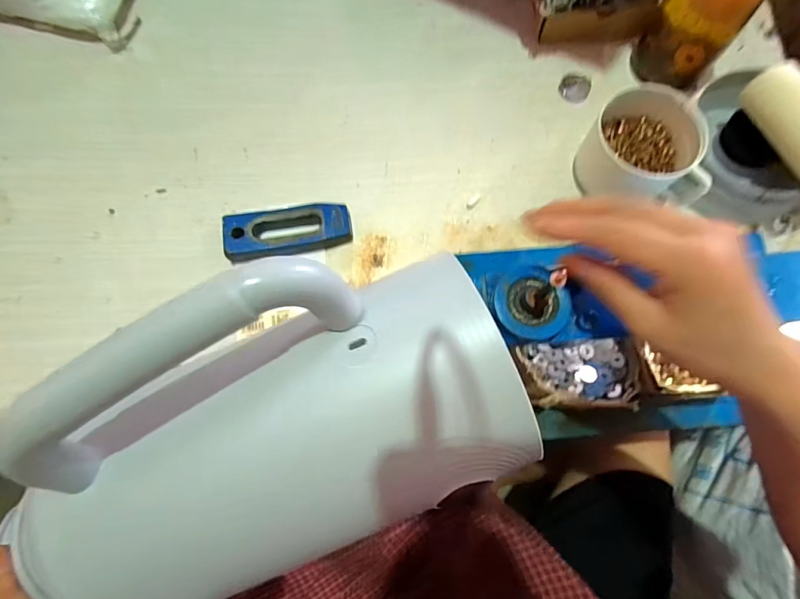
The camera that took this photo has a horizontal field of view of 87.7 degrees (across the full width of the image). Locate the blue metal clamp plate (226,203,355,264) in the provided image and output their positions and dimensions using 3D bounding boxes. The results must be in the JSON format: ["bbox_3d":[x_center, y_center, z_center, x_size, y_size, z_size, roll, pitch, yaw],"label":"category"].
[{"bbox_3d":[-0.126,-0.077,0.474,0.138,0.027,0.050,-9,76,-2],"label":"blue metal clamp plate"}]

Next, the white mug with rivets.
[{"bbox_3d":[0.270,-0.159,0.462,0.132,0.077,0.113,34,78,10],"label":"white mug with rivets"}]

